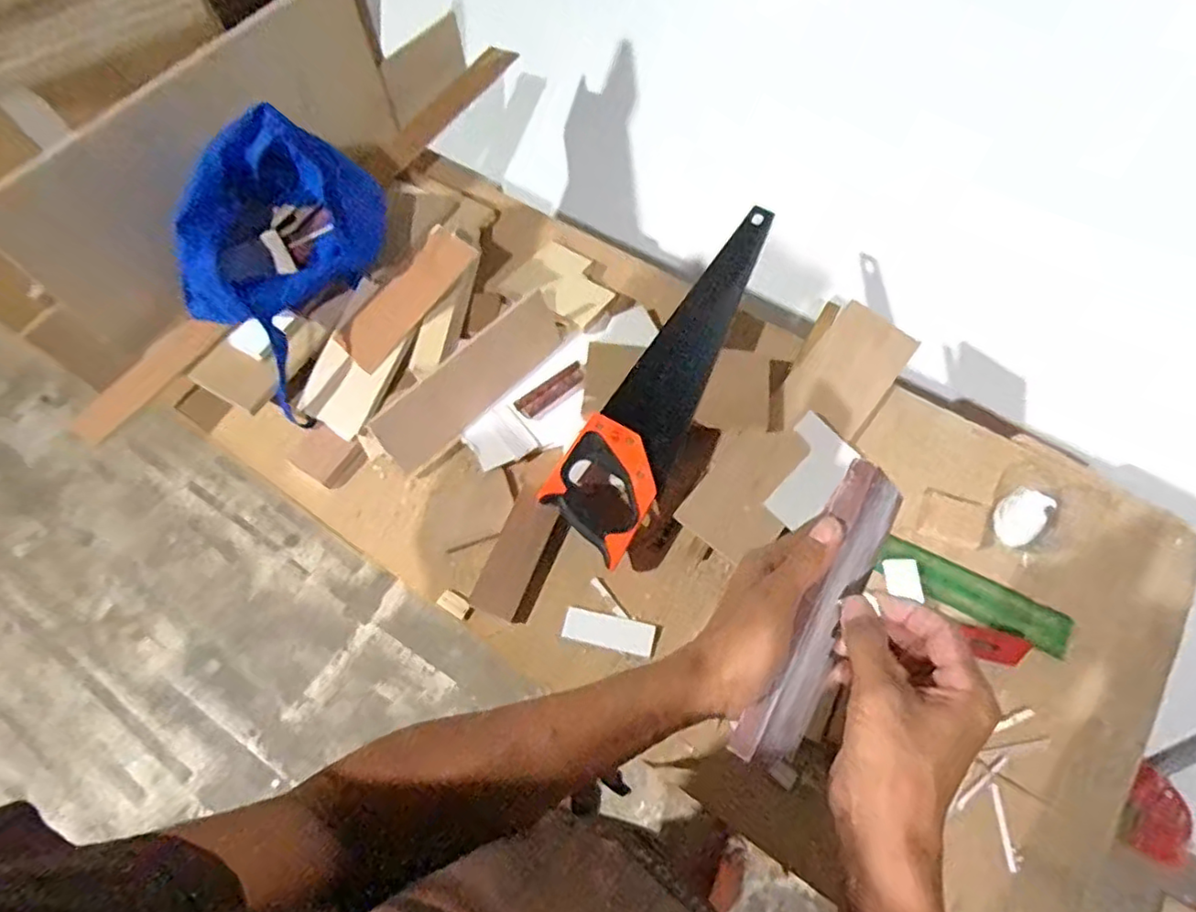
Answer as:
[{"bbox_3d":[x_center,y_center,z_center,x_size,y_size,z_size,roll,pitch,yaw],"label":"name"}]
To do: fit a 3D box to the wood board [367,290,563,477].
[{"bbox_3d":[-0.140,-0.085,0.711,0.241,0.085,0.009,-44,49,-13],"label":"wood board"}]

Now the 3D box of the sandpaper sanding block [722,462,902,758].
[{"bbox_3d":[0.138,0.097,0.386,0.012,0.075,0.183,21,85,44],"label":"sandpaper sanding block"}]

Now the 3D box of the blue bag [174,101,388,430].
[{"bbox_3d":[-0.328,-0.223,0.667,0.145,0.188,0.247,35,70,19],"label":"blue bag"}]

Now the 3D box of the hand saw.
[{"bbox_3d":[0.101,-0.112,0.751,0.107,0.042,0.503,27,68,16],"label":"hand saw"}]

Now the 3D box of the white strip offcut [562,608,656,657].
[{"bbox_3d":[0.012,0.183,0.654,0.093,0.004,0.031,12,79,4],"label":"white strip offcut"}]

